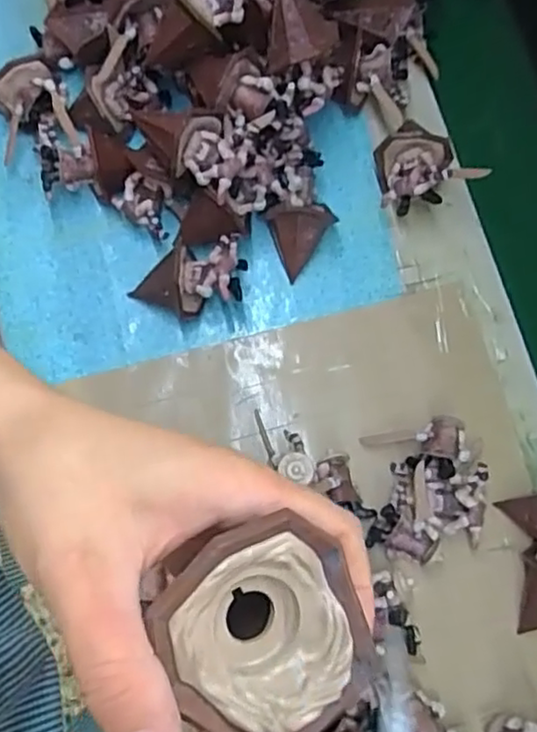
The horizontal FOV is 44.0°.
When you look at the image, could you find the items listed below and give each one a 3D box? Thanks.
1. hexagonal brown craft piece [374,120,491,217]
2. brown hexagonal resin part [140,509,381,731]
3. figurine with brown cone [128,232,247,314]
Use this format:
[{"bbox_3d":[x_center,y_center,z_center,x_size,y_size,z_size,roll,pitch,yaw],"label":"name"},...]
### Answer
[{"bbox_3d":[0.126,-0.176,0.586,0.073,0.061,0.090,-27,78,-6],"label":"hexagonal brown craft piece"},{"bbox_3d":[-0.003,0.075,0.195,0.057,0.029,0.062,-21,96,-27],"label":"brown hexagonal resin part"},{"bbox_3d":[-0.073,-0.073,0.569,0.108,0.050,0.060,-13,76,21],"label":"figurine with brown cone"}]

